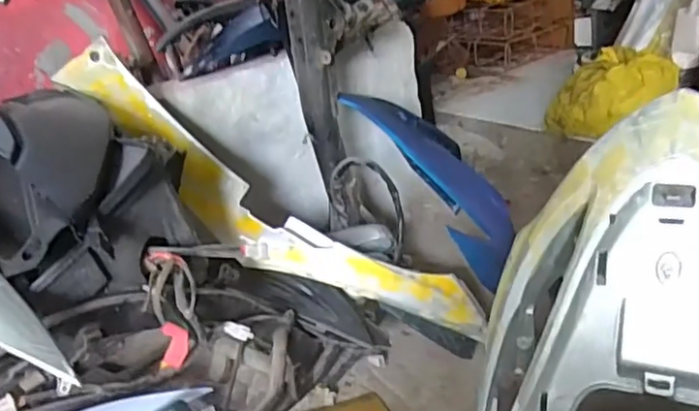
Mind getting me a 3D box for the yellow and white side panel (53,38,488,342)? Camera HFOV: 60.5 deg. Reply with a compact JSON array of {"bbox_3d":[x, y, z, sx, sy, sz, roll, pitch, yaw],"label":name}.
[{"bbox_3d":[-0.132,0.015,0.964,0.798,0.133,0.105,33,31,-1],"label":"yellow and white side panel"}]

